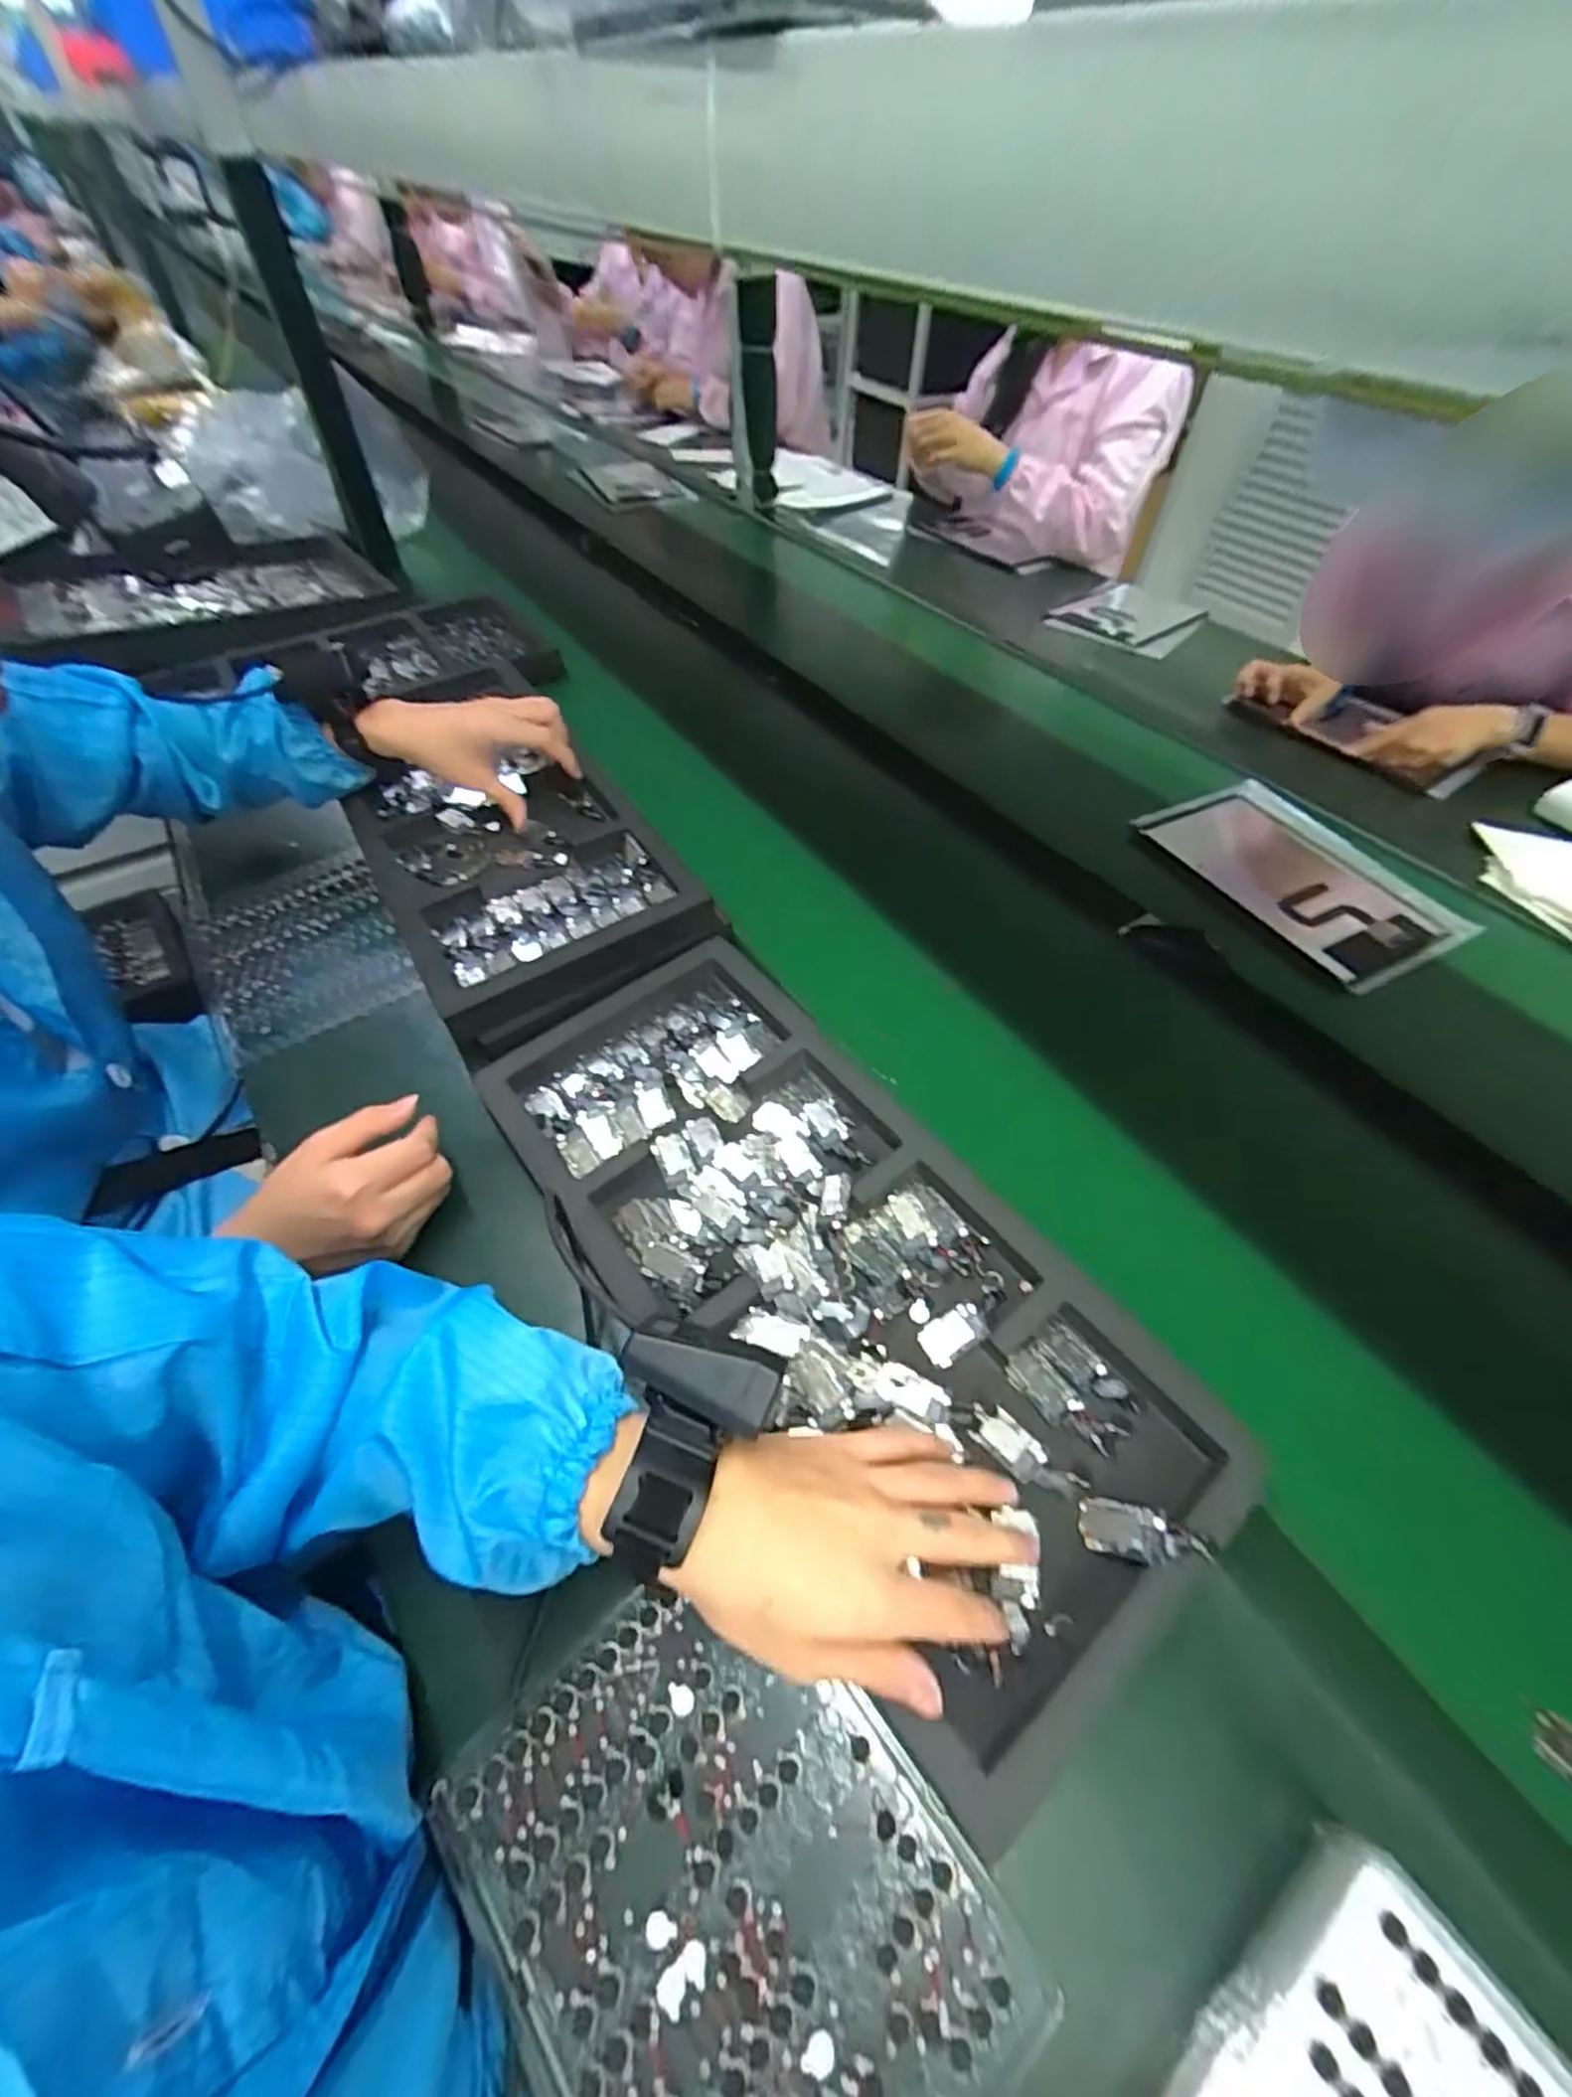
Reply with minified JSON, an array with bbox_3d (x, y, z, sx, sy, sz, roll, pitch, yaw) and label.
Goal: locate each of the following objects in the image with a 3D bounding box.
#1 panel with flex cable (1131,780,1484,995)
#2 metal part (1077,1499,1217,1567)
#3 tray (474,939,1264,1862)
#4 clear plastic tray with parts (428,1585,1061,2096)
[{"bbox_3d":[0.522,-0.179,0.711,0.185,0.017,0.274,-22,57,-18],"label":"panel with flex cable"},{"bbox_3d":[0.175,0.237,0.342,0.058,0.007,0.024,-8,43,30],"label":"metal part"},{"bbox_3d":[0.011,0.120,0.437,0.224,0.036,0.491,-34,60,-28],"label":"tray"},{"bbox_3d":[-0.023,0.354,0.295,0.171,0.021,0.208,-30,59,-22],"label":"clear plastic tray with parts"}]

